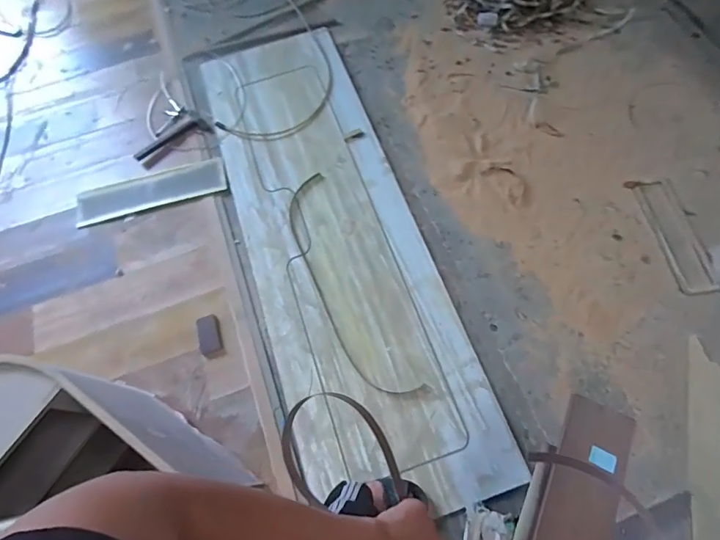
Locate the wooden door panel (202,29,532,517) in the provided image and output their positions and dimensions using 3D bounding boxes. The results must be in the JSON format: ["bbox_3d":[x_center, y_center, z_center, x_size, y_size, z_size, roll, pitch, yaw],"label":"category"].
[{"bbox_3d":[-0.123,-0.183,1.718,0.682,0.042,2.101,-17,66,-5],"label":"wooden door panel"}]

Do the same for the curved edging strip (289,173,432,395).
[{"bbox_3d":[-0.066,0.036,1.623,0.215,0.018,0.986,-23,66,-7],"label":"curved edging strip"}]

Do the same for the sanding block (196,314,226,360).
[{"bbox_3d":[-0.546,0.244,1.548,0.083,0.030,0.156,-17,66,-4],"label":"sanding block"}]

